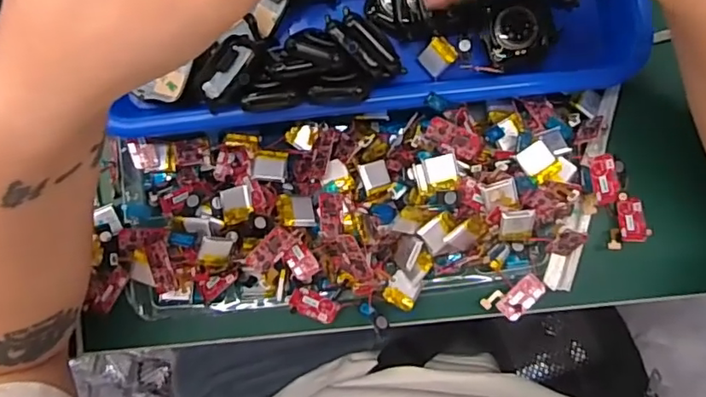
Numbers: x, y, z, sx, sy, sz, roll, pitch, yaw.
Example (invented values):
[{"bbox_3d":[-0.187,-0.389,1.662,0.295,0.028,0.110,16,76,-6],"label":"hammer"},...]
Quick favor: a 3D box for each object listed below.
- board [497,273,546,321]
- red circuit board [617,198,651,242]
[{"bbox_3d":[0.100,0.059,0.336,0.014,0.005,0.030,45,86,2],"label":"board"},{"bbox_3d":[0.172,0.013,0.348,0.016,0.004,0.030,-8,57,22],"label":"red circuit board"}]

